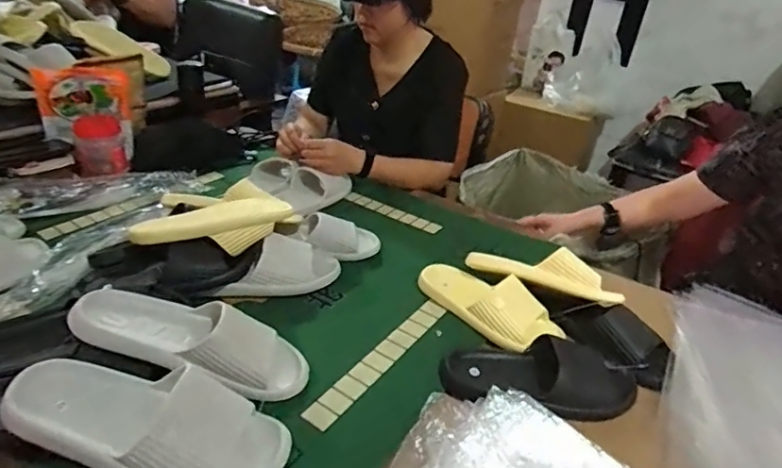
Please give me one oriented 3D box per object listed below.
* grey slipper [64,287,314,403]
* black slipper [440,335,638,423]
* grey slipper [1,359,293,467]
[{"bbox_3d":[-0.243,0.126,0.665,0.292,0.067,0.106,18,30,-5],"label":"grey slipper"},{"bbox_3d":[0.205,0.195,0.727,0.261,0.054,0.122,13,31,10],"label":"black slipper"},{"bbox_3d":[-0.254,0.206,0.557,0.289,0.078,0.115,18,44,-7],"label":"grey slipper"}]

